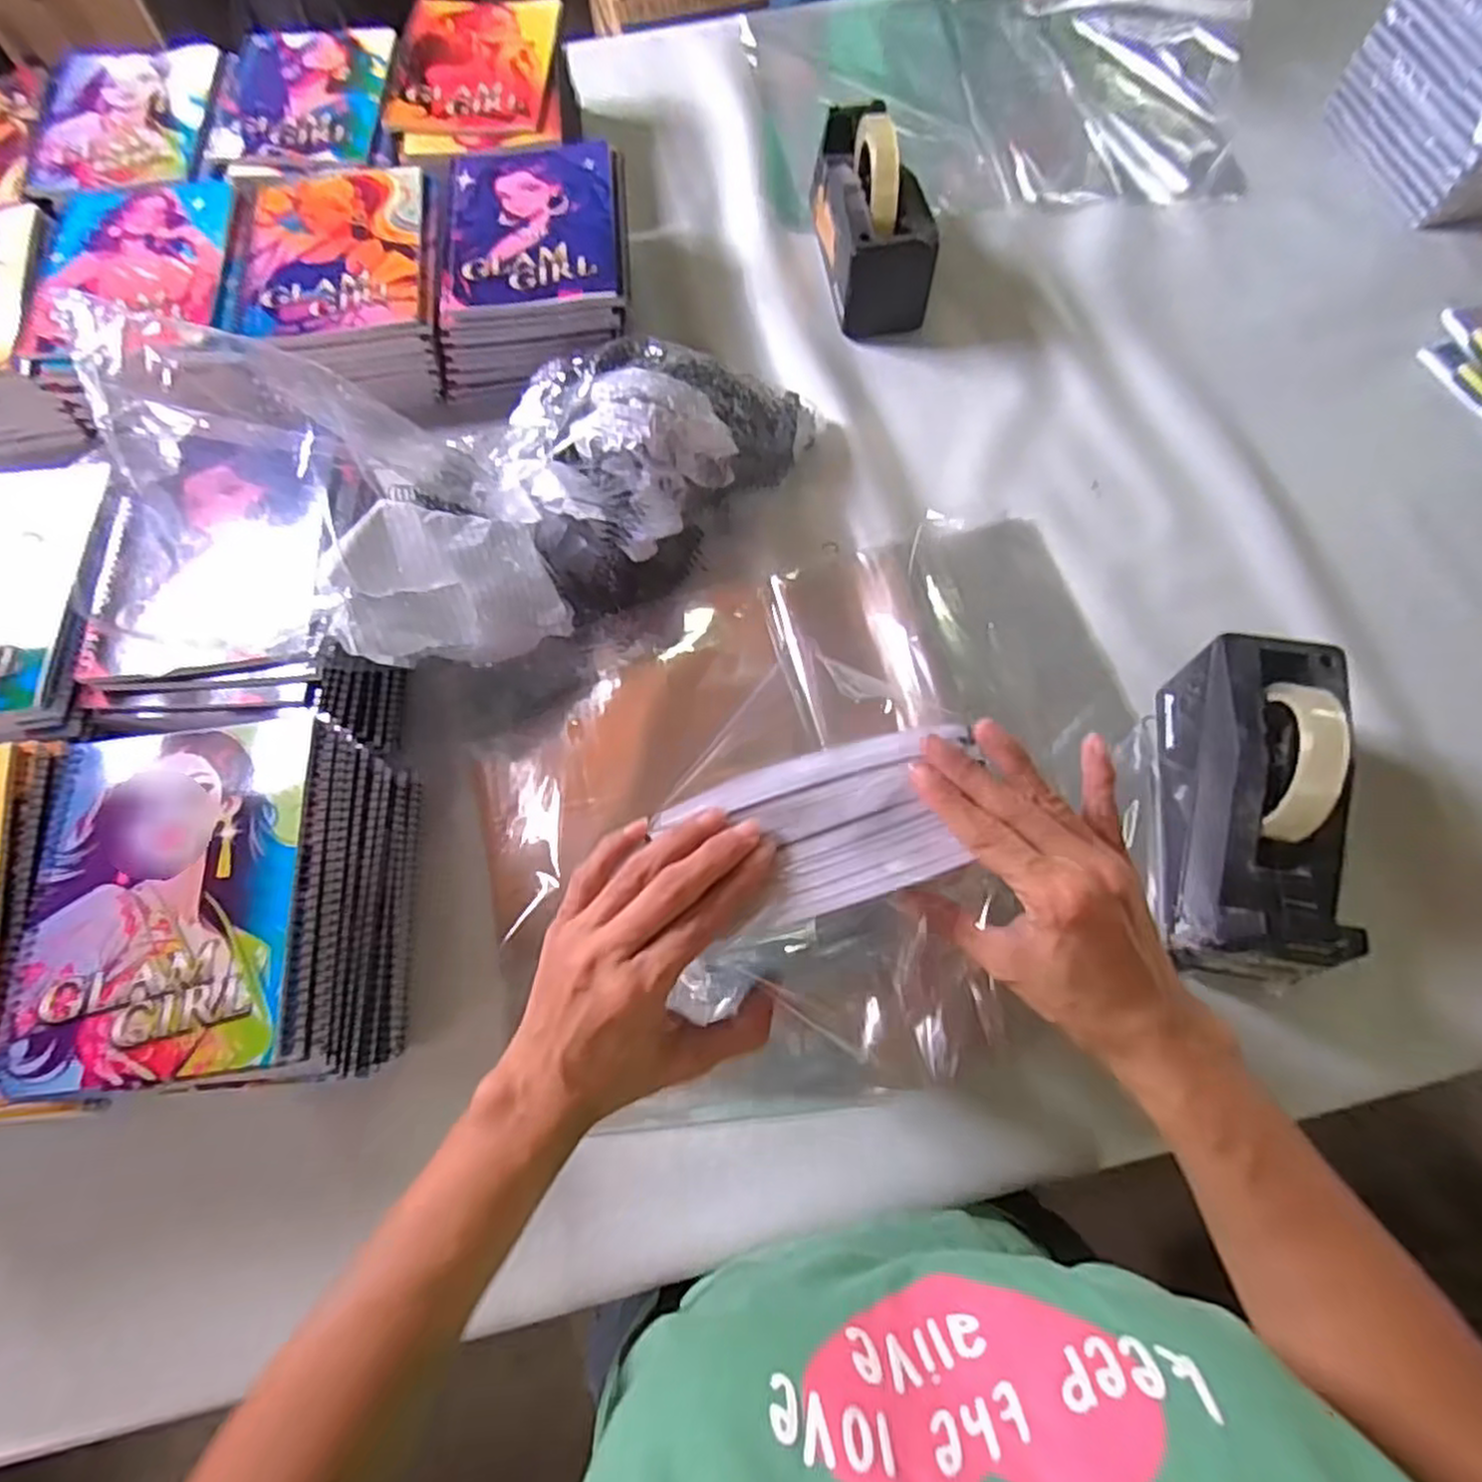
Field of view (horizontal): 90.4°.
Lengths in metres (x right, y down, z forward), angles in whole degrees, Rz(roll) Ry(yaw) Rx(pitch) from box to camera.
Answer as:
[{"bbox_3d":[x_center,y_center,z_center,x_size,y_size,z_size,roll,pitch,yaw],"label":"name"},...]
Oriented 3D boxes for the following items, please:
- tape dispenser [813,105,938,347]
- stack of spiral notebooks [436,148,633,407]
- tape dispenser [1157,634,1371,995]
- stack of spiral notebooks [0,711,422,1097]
[{"bbox_3d":[0.117,-0.497,0.681,0.079,0.118,0.199,-11,70,-1],"label":"tape dispenser"},{"bbox_3d":[-0.187,-0.437,0.688,0.171,0.088,0.206,-3,70,1],"label":"stack of spiral notebooks"},{"bbox_3d":[0.325,0.041,0.461,0.074,0.126,0.204,10,71,6],"label":"tape dispenser"},{"bbox_3d":[-0.317,0.106,0.470,0.167,0.122,0.201,-7,70,0],"label":"stack of spiral notebooks"}]

